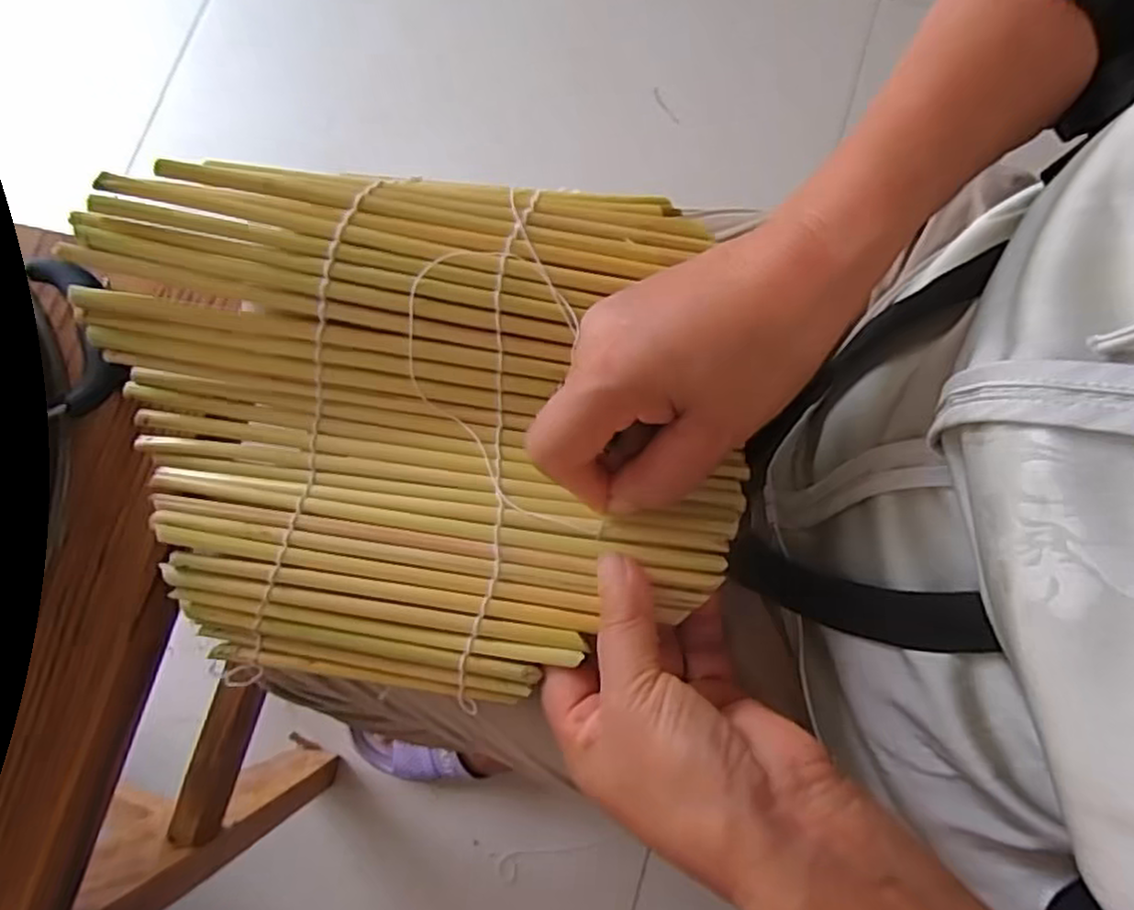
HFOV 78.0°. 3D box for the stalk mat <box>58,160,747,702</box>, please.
[{"bbox_3d":[-0.068,-0.018,0.293,0.266,0.044,0.217,4,79,2],"label":"stalk mat"}]

